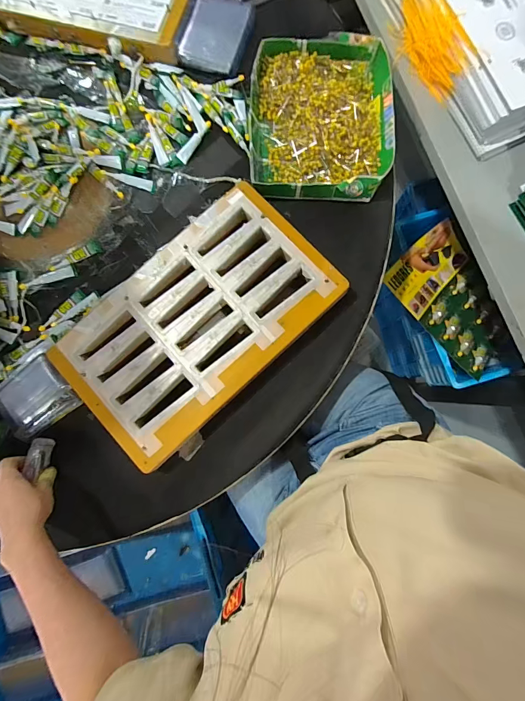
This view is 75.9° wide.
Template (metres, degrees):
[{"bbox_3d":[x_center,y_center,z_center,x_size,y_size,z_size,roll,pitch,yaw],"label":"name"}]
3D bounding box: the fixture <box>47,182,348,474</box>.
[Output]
[{"bbox_3d":[-0.090,-0.043,0.492,0.379,0.046,0.220,-43,83,-2],"label":"fixture"}]

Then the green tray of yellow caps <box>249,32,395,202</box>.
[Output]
[{"bbox_3d":[0.090,-0.365,0.525,0.213,0.035,0.263,0,84,3],"label":"green tray of yellow caps"}]

